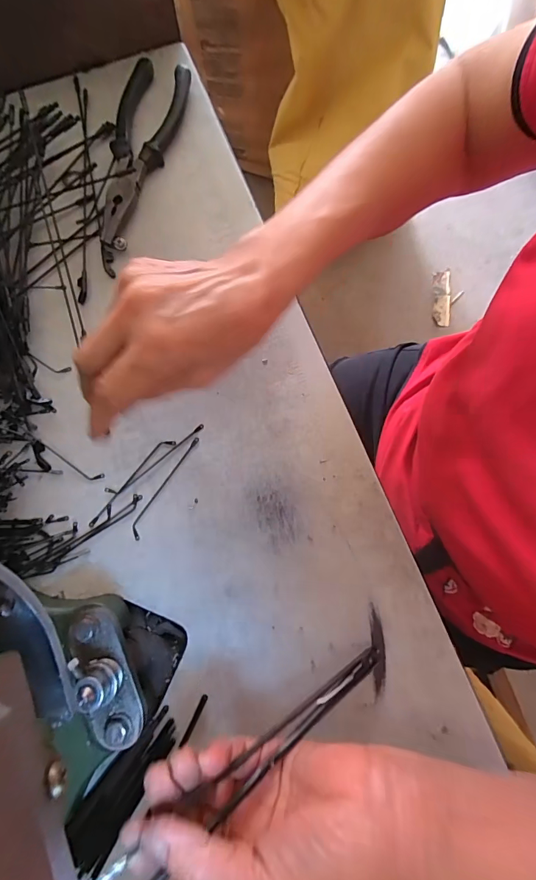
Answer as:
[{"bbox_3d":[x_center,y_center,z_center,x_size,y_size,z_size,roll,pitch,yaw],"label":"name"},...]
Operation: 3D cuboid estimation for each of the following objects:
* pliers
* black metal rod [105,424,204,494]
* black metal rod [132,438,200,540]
[{"bbox_3d":[-0.119,-0.238,0.326,0.053,0.021,0.193,18,79,2],"label":"pliers"},{"bbox_3d":[-0.085,0.015,0.294,0.087,0.004,0.009,-35,82,-7],"label":"black metal rod"},{"bbox_3d":[-0.079,0.034,0.291,0.010,0.004,0.087,29,80,4],"label":"black metal rod"}]

